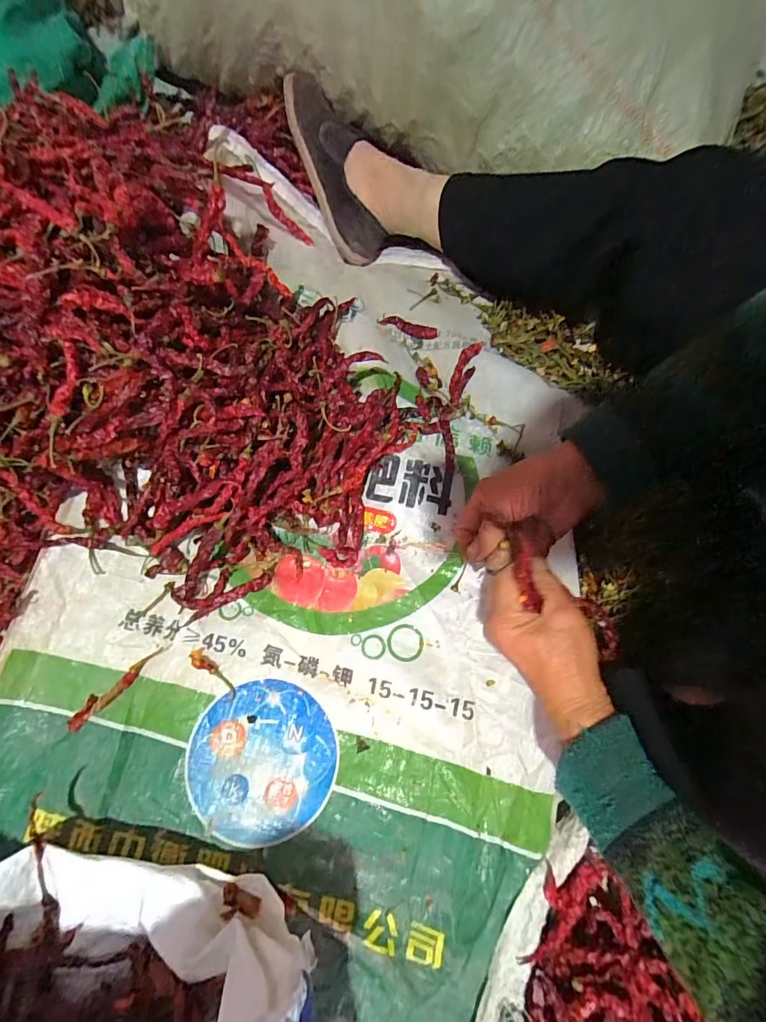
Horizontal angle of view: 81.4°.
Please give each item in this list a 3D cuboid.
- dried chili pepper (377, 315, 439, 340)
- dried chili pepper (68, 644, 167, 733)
[{"bbox_3d":[0.032,-0.237,0.569,0.080,0.014,0.015,23,75,8],"label":"dried chili pepper"},{"bbox_3d":[-0.270,0.178,0.454,0.115,0.007,0.019,-39,76,-10],"label":"dried chili pepper"}]

